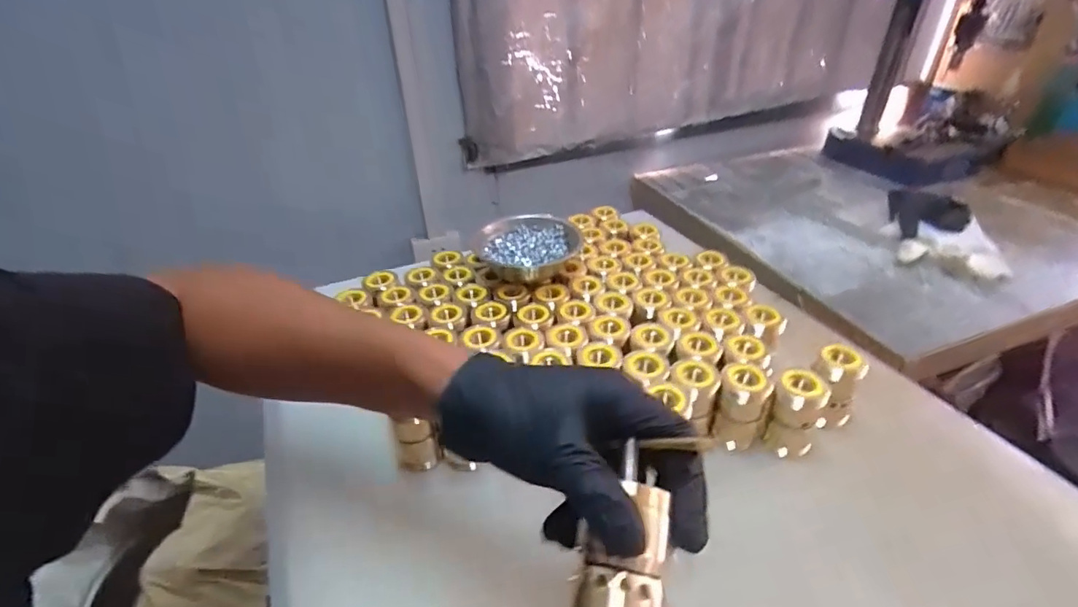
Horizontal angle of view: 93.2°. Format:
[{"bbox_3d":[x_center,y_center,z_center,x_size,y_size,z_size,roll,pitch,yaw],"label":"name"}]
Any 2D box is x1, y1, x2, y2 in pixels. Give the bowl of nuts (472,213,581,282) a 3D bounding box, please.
[{"bbox_3d":[-0.010,-0.062,0.582,0.110,0.038,0.107,-2,35,1],"label":"bowl of nuts"}]

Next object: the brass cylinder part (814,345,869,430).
[{"bbox_3d":[0.264,0.075,0.460,0.039,0.069,0.031,1,35,6],"label":"brass cylinder part"}]

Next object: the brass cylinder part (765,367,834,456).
[{"bbox_3d":[0.220,0.094,0.435,0.035,0.071,0.035,-2,35,1],"label":"brass cylinder part"}]

